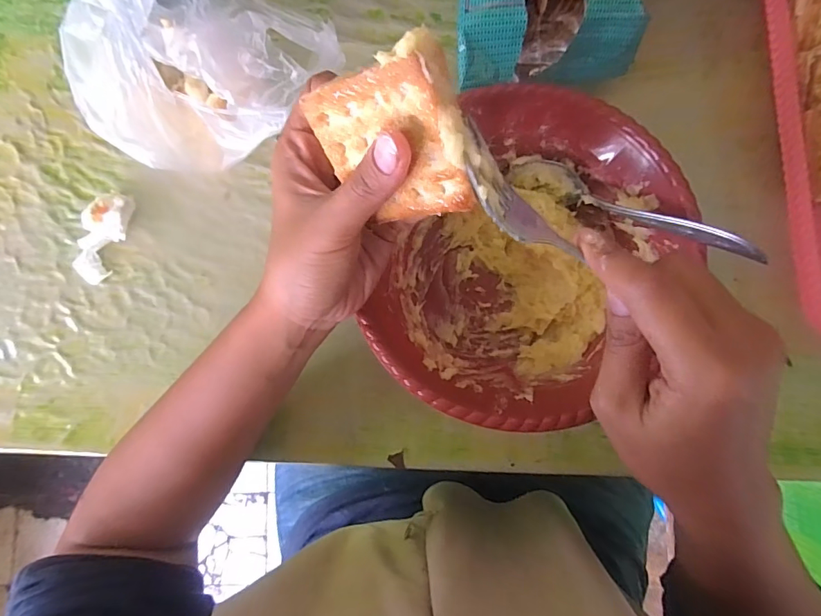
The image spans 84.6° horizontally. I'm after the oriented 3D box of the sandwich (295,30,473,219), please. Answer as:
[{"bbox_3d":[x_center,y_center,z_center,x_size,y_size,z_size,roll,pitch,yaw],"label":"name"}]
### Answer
[{"bbox_3d":[-0.006,-0.067,0.190,0.066,0.063,0.012,56,44,-28],"label":"sandwich"}]

